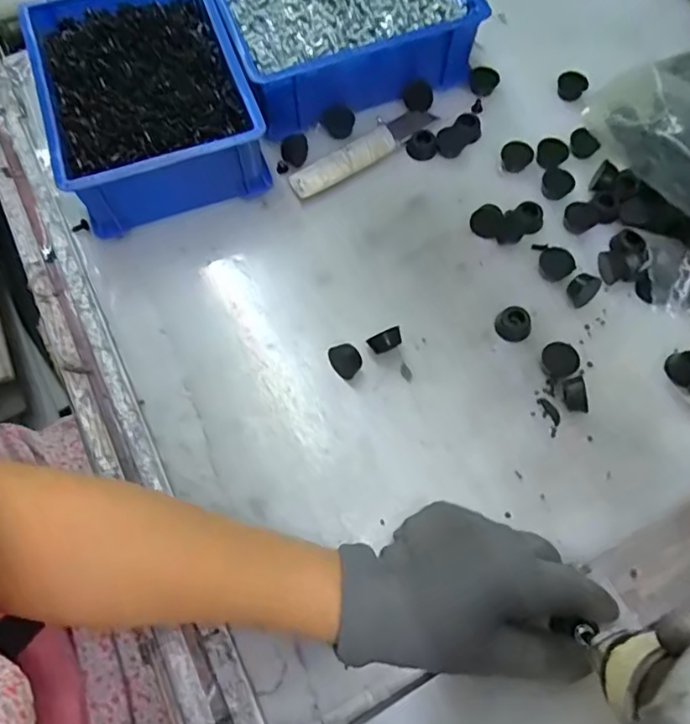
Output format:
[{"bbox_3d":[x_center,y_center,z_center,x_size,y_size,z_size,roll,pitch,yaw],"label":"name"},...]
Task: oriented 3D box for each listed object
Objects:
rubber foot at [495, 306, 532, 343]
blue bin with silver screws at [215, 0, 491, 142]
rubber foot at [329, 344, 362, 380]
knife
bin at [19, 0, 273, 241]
[{"bbox_3d":[0.118,-0.026,0.405,0.020,0.013,0.022,-1,68,2],"label":"rubber foot"},{"bbox_3d":[-0.003,-0.284,0.483,0.192,0.063,0.157,-22,69,-7],"label":"blue bin with silver screws"},{"bbox_3d":[0.001,0.000,0.392,0.018,0.018,0.021,-25,69,-8],"label":"rubber foot"},{"bbox_3d":[0.015,-0.171,0.466,0.135,0.009,0.025,-34,71,-11],"label":"knife"},{"bbox_3d":[-0.155,-0.210,0.455,0.145,0.065,0.200,-18,68,-5],"label":"bin"}]

